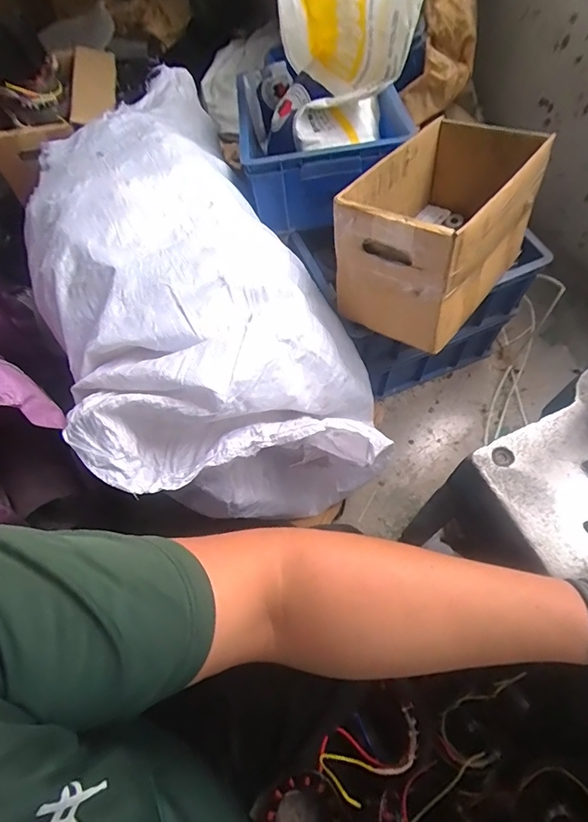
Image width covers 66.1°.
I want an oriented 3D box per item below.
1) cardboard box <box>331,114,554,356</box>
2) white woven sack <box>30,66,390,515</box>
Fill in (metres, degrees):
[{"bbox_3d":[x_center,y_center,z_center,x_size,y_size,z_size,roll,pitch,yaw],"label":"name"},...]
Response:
[{"bbox_3d":[0.231,-0.297,0.703,0.220,0.193,0.335,35,70,17],"label":"cardboard box"},{"bbox_3d":[-0.162,-0.182,0.733,0.408,0.250,0.737,-25,65,-9],"label":"white woven sack"}]

